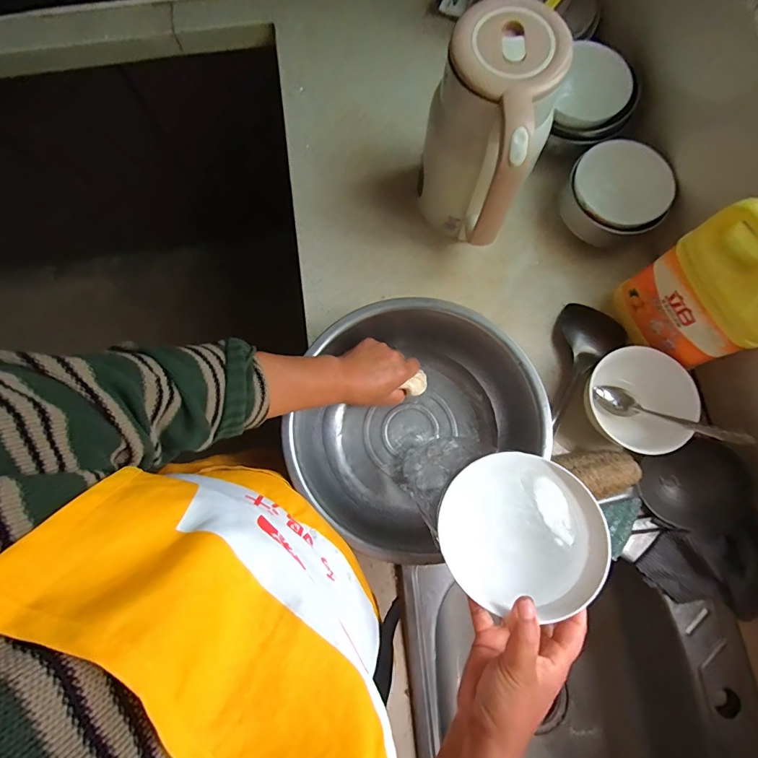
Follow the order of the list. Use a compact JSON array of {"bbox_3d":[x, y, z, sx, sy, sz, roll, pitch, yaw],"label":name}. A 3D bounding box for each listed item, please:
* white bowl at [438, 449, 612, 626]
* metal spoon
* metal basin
[{"bbox_3d":[0.126,0.138,0.368,0.130,0.045,0.130,-6,69,17],"label":"white bowl"},{"bbox_3d":[0.366,0.048,0.519,0.168,0.029,0.028,24,77,36],"label":"metal spoon"},{"bbox_3d":[0.036,0.047,0.526,0.290,0.111,0.268,-41,80,-8],"label":"metal basin"}]

